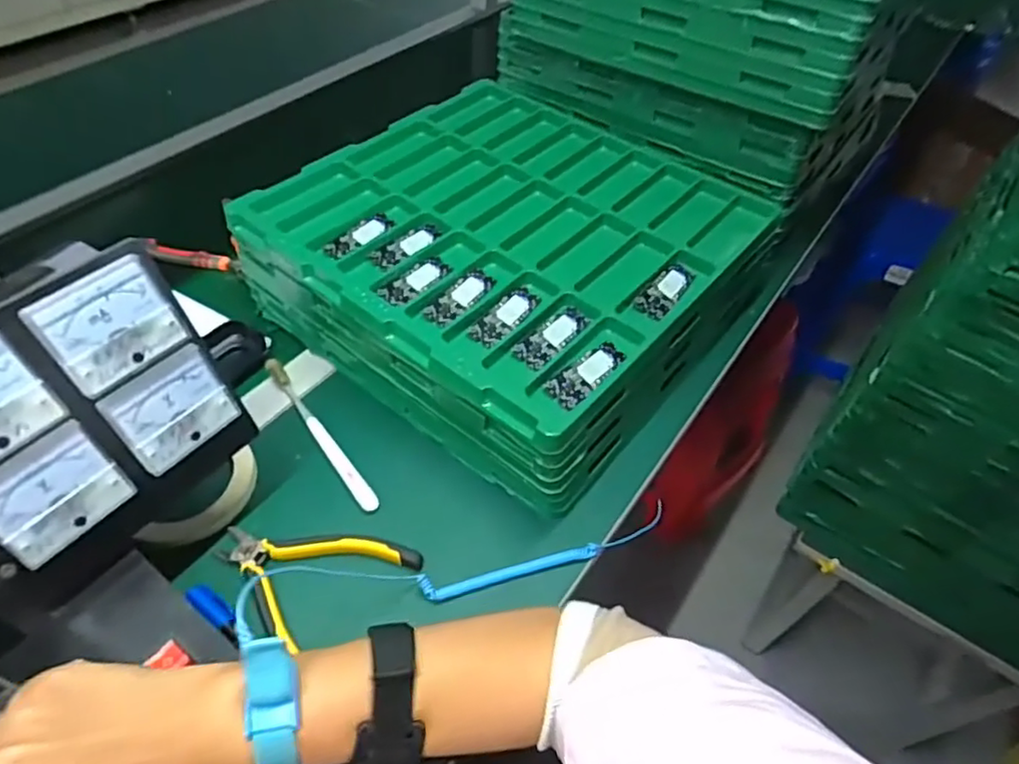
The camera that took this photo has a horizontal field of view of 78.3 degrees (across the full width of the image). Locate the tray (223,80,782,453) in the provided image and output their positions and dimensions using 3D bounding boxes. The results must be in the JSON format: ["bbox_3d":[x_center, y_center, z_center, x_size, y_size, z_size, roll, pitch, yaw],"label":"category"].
[{"bbox_3d":[0.003,-0.162,0.612,0.406,0.026,0.385,35,56,23],"label":"tray"}]

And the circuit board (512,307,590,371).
[{"bbox_3d":[0.034,-0.037,0.500,0.028,0.005,0.079,33,56,22],"label":"circuit board"}]

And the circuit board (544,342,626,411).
[{"bbox_3d":[0.060,-0.005,0.475,0.076,0.006,0.028,-34,60,-27],"label":"circuit board"}]

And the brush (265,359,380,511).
[{"bbox_3d":[-0.165,0.043,0.541,0.015,0.018,0.183,-30,58,-25],"label":"brush"}]

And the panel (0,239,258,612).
[{"bbox_3d":[-0.243,0.024,0.359,0.030,0.162,0.154,14,44,37],"label":"panel"}]

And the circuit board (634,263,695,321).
[{"bbox_3d":[0.135,-0.079,0.539,0.026,0.005,0.072,32,55,21],"label":"circuit board"}]

